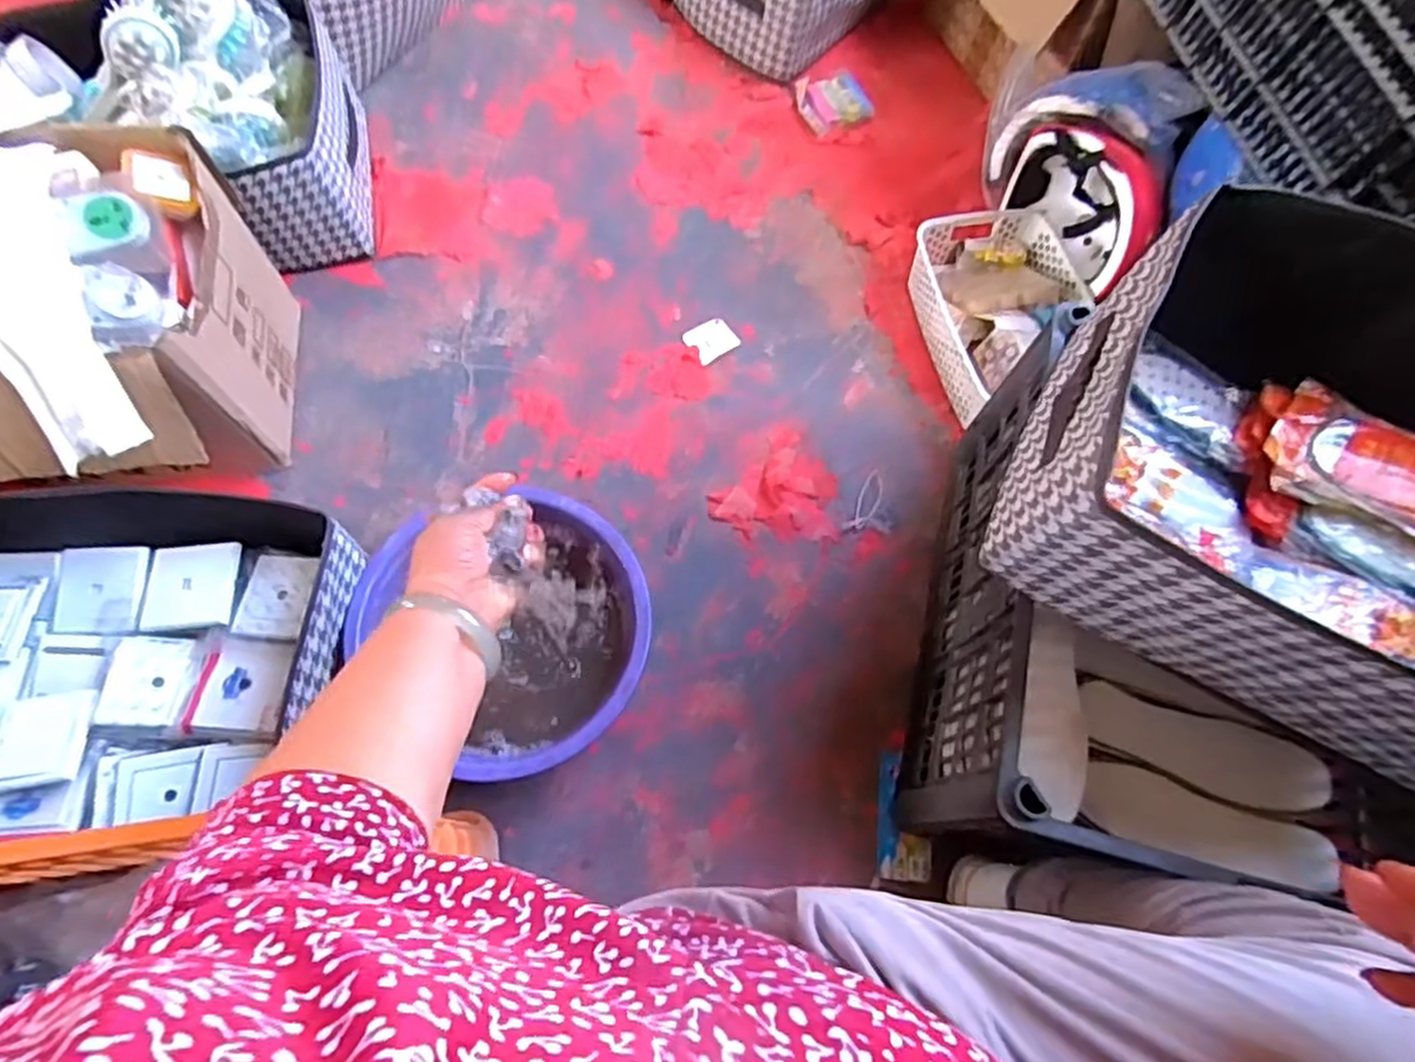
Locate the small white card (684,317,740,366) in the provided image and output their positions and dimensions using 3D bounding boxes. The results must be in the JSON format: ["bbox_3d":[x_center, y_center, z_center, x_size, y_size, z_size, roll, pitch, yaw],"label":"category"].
[{"bbox_3d":[0.005,-0.260,1.024,0.064,0.004,0.057,-35,77,-17],"label":"small white card"}]

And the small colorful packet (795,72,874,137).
[{"bbox_3d":[0.202,-0.699,1.216,0.116,0.024,0.100,-25,71,-13],"label":"small colorful packet"}]

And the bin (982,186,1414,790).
[{"bbox_3d":[0.462,-0.011,0.547,0.430,0.179,0.325,29,69,9],"label":"bin"}]

